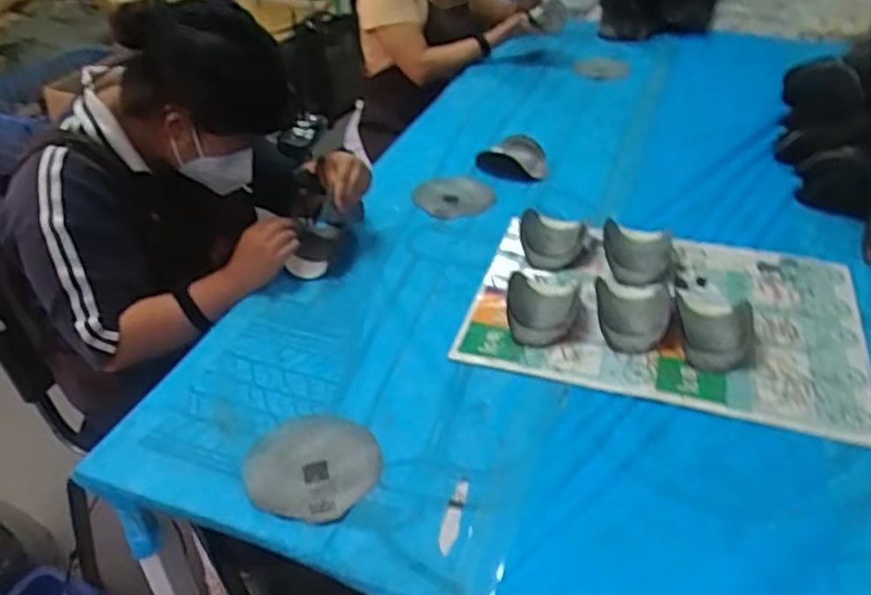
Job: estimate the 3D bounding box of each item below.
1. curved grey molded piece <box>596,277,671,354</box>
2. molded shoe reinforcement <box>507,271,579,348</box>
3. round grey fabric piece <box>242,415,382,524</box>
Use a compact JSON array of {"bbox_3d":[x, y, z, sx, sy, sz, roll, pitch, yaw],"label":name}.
[{"bbox_3d":[0.278,0.025,0.988,0.097,0.025,0.128,5,36,5],"label":"curved grey molded piece"},{"bbox_3d":[0.150,0.021,0.997,0.098,0.031,0.132,6,36,6],"label":"molded shoe reinforcement"},{"bbox_3d":[-0.136,0.188,0.796,0.143,0.014,0.141,1,36,-1],"label":"round grey fabric piece"}]

